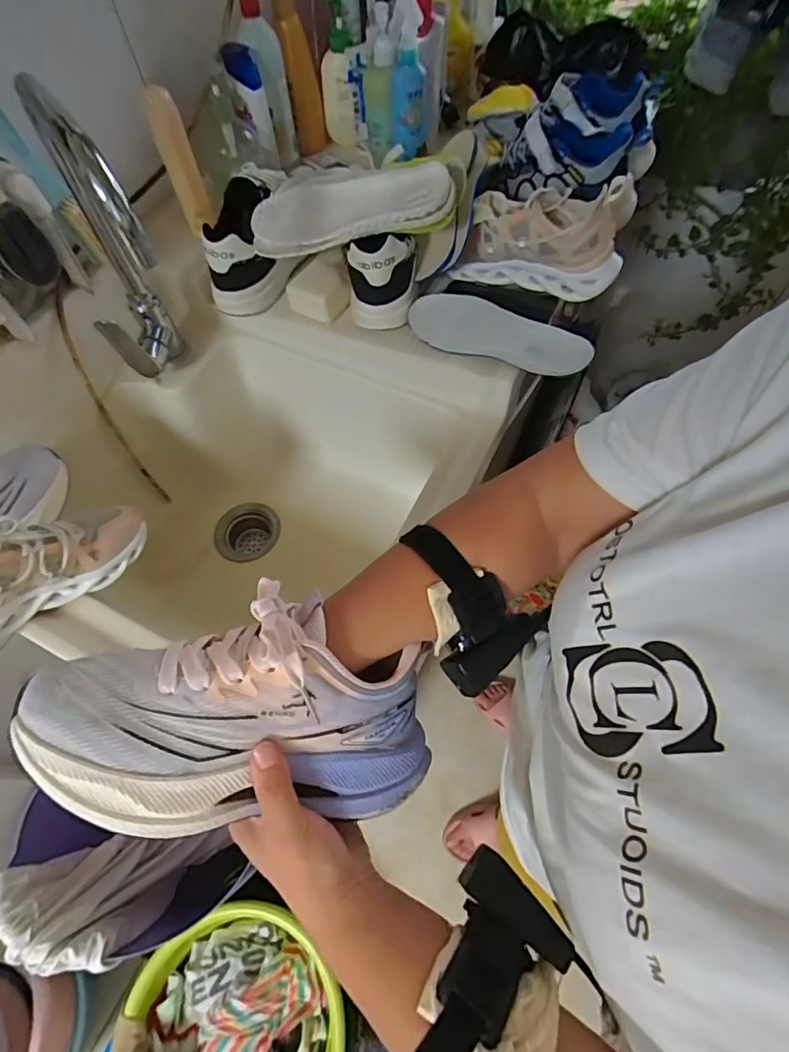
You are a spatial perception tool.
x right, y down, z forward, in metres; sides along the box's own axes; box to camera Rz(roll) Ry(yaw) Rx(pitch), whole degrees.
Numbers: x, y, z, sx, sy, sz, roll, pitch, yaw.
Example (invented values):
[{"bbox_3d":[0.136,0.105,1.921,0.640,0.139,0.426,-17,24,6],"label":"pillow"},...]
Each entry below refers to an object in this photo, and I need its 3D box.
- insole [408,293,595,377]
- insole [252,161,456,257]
[{"bbox_3d":[0.125,-0.236,0.601,0.223,0.012,0.072,24,84,17],"label":"insole"},{"bbox_3d":[-0.050,-0.364,0.564,0.238,0.025,0.096,7,81,23],"label":"insole"}]

